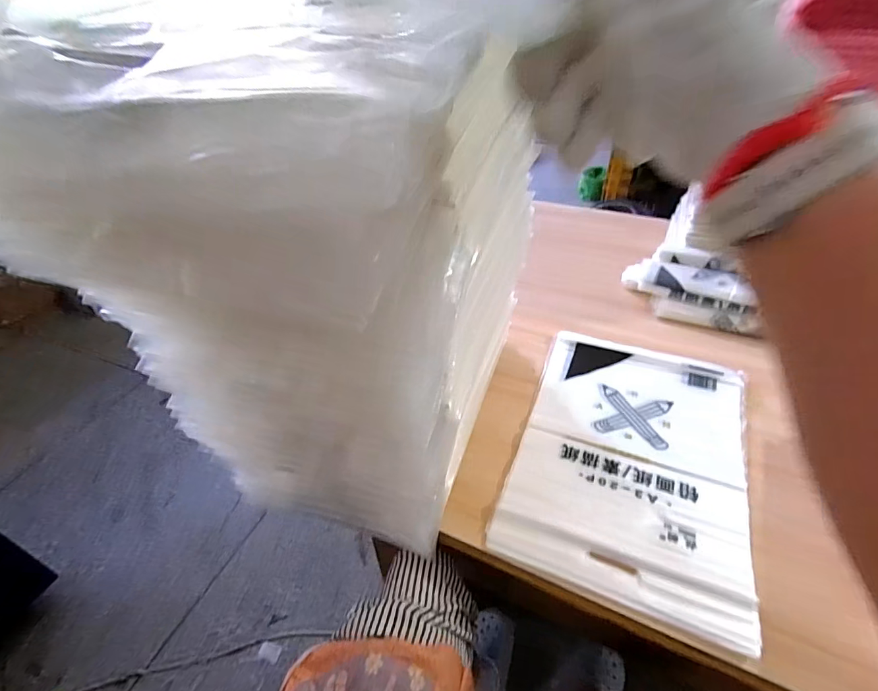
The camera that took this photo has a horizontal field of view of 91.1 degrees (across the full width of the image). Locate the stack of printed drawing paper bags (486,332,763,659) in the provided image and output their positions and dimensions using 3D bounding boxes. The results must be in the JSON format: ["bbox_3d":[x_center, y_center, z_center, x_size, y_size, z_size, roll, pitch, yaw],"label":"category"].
[{"bbox_3d":[0.311,0.164,0.704,0.330,0.023,0.487,16,44,19],"label":"stack of printed drawing paper bags"}]

